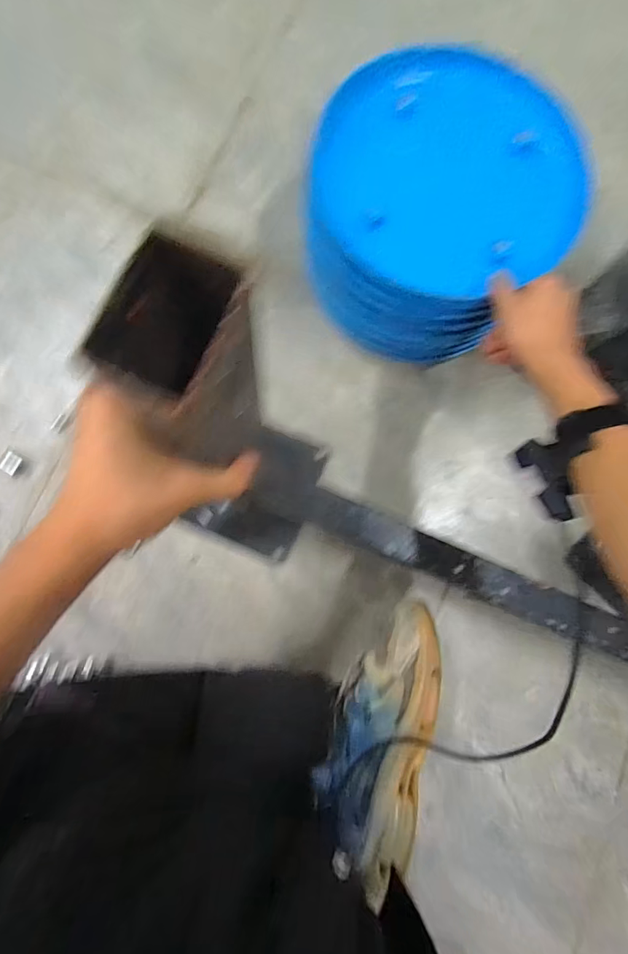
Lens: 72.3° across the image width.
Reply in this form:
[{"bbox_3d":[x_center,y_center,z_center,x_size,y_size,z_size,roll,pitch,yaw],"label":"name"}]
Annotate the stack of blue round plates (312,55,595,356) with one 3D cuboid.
[{"bbox_3d":[0.131,-0.299,0.496,0.274,0.136,0.263,37,80,2],"label":"stack of blue round plates"}]

